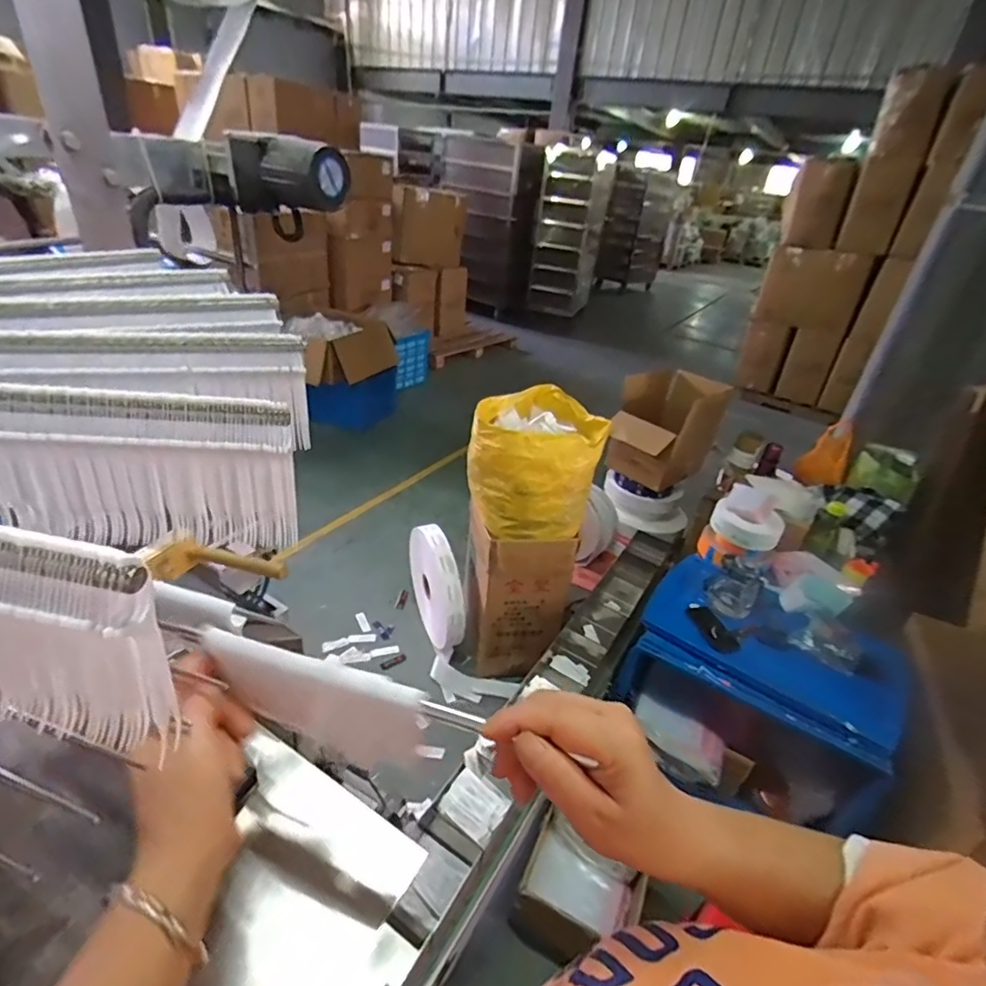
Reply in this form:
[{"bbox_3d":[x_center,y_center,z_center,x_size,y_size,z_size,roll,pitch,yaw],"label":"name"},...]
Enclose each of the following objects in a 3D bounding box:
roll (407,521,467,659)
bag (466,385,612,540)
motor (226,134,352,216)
[{"bbox_3d":[-0.197,0.320,1.795,0.057,0.414,0.360,-11,36,-27],"label":"roll"},{"bbox_3d":[0.123,-0.106,1.579,0.371,0.292,0.416,8,32,0],"label":"bag"},{"bbox_3d":[-0.240,-0.374,0.630,0.135,0.075,0.075,26,36,28],"label":"motor"}]

